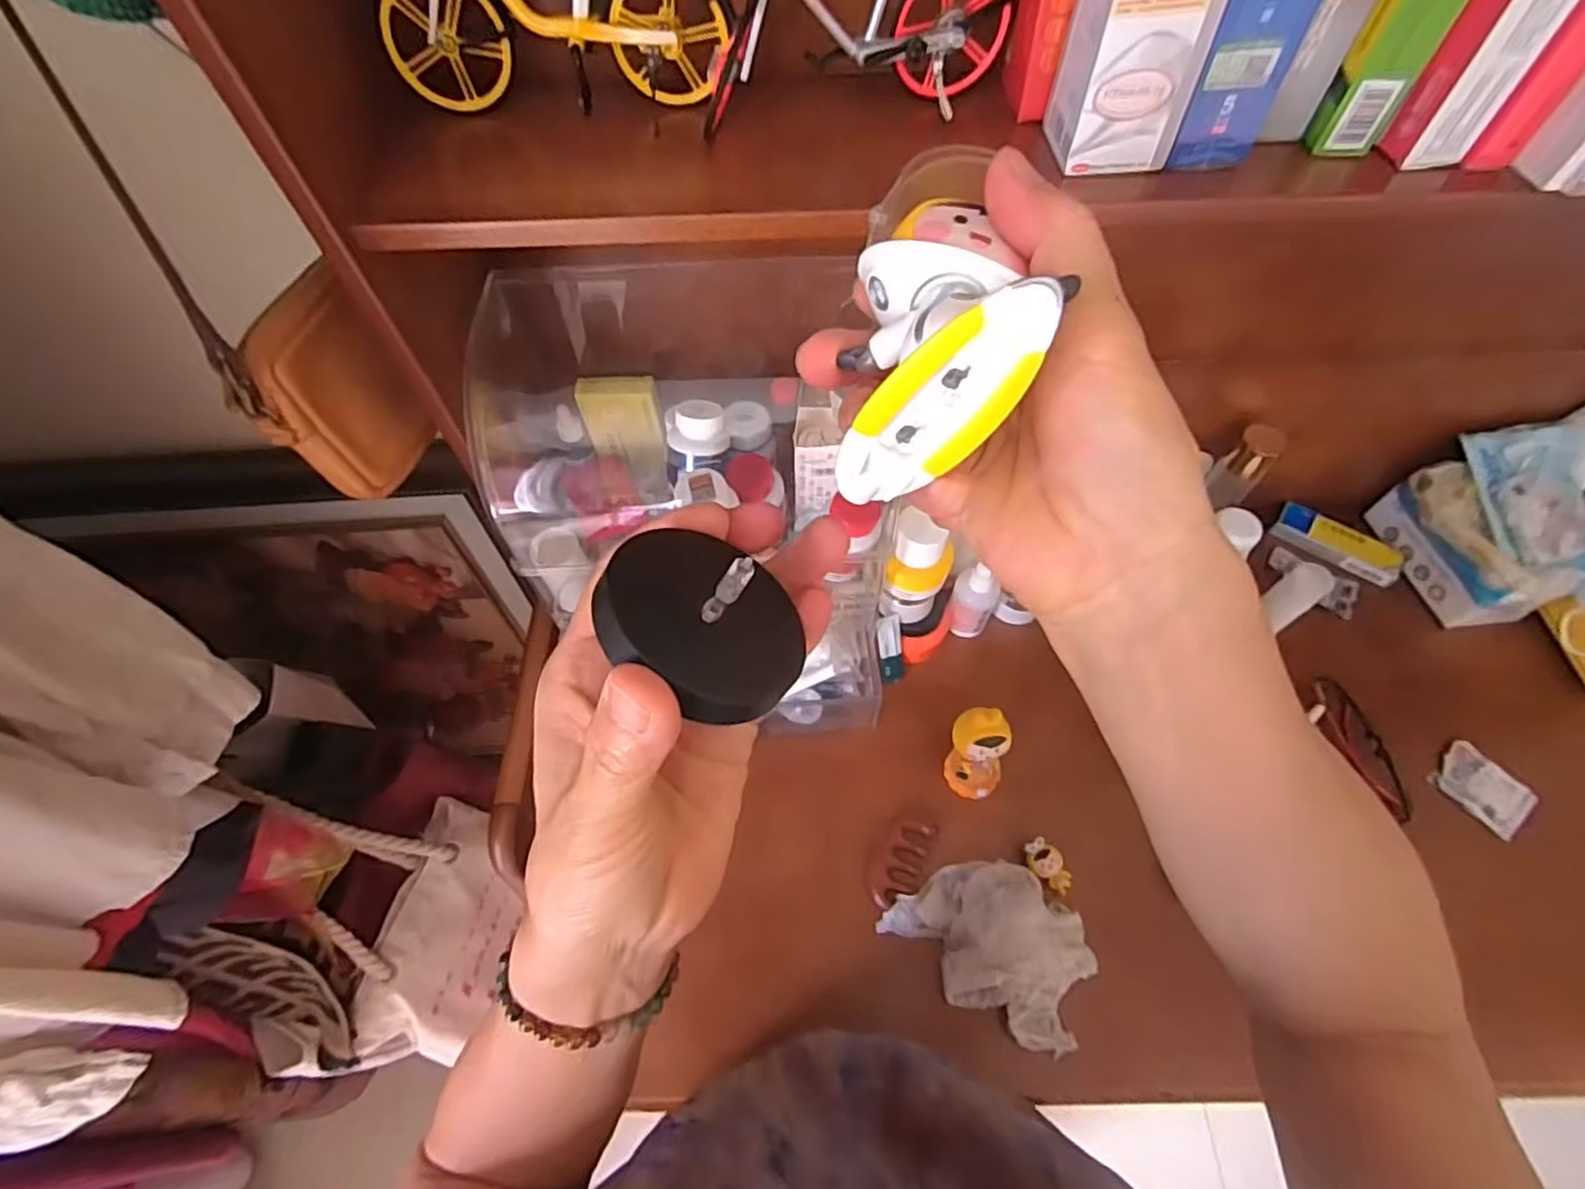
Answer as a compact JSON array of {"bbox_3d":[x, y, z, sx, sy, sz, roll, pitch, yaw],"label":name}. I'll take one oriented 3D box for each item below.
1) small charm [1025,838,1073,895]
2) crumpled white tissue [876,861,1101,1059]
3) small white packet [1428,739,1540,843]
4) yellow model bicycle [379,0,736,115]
[{"bbox_3d":[0.232,0.245,0.618,0.026,0.019,0.048,-36,66,-19],"label":"small charm"},{"bbox_3d":[0.178,0.295,0.581,0.163,0.048,0.119,40,68,21],"label":"crumpled white tissue"},{"bbox_3d":[0.664,0.186,0.657,0.062,0.009,0.076,-35,66,-18],"label":"small white packet"},{"bbox_3d":[-0.127,-0.332,0.359,0.183,0.118,0.051,4,60,3],"label":"yellow model bicycle"}]

